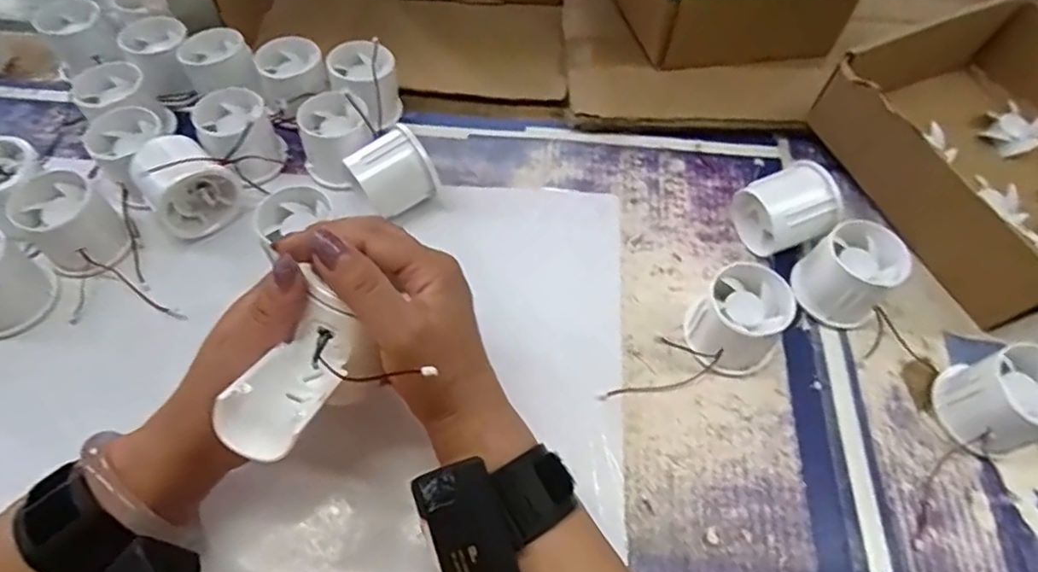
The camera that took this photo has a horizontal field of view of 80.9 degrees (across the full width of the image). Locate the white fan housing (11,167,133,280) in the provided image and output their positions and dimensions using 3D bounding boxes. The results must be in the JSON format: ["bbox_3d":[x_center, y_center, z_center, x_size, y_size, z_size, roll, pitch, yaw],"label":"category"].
[{"bbox_3d":[-0.302,-0.042,0.410,0.052,0.044,0.055,-34,64,-22],"label":"white fan housing"}]

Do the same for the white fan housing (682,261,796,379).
[{"bbox_3d":[0.139,0.023,0.385,0.054,0.047,0.058,1,56,-2],"label":"white fan housing"}]

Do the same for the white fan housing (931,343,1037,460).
[{"bbox_3d":[0.288,0.068,0.362,0.058,0.046,0.054,-13,58,-11],"label":"white fan housing"}]

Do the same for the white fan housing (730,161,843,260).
[{"bbox_3d":[0.188,-0.052,0.430,0.051,0.054,0.051,-17,59,-13],"label":"white fan housing"}]

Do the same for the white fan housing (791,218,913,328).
[{"bbox_3d":[0.219,-0.008,0.406,0.055,0.050,0.057,1,56,-2],"label":"white fan housing"}]

